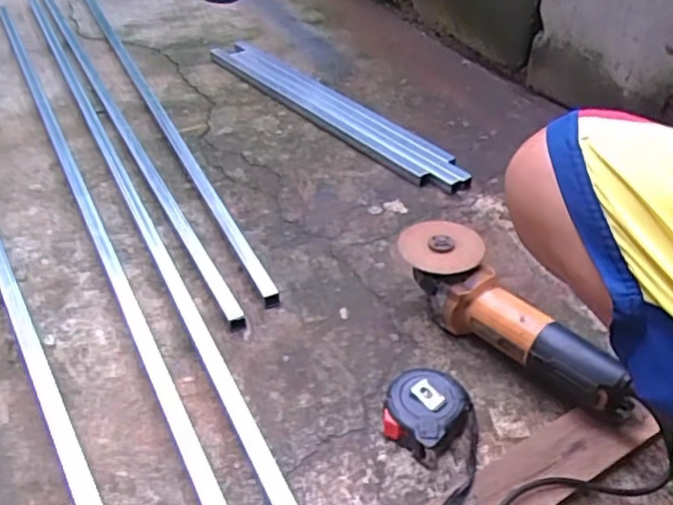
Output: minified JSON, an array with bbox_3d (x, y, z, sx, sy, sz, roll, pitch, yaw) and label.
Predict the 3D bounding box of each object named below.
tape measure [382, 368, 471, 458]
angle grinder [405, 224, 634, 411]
[{"bbox_3d":[0.086,0.156,0.644,0.076,0.042,0.079,1,40,0],"label":"tape measure"},{"bbox_3d":[0.173,0.076,0.699,0.092,0.093,0.282,-23,45,-26],"label":"angle grinder"}]

